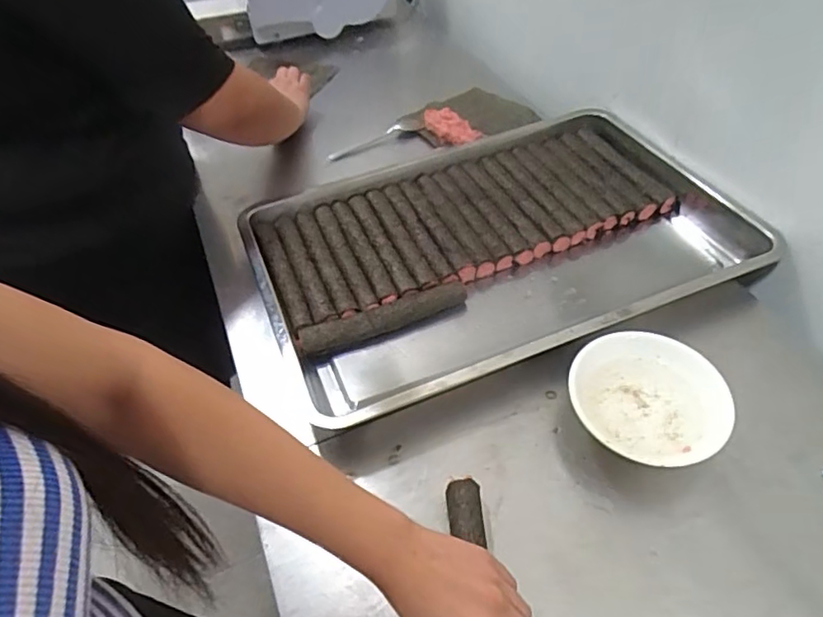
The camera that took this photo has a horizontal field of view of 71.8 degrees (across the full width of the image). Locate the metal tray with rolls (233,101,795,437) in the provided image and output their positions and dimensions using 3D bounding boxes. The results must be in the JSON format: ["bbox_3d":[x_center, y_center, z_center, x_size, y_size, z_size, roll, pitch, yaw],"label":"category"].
[{"bbox_3d":[0.110,-0.095,0.742,0.607,0.052,0.397,-20,50,-12],"label":"metal tray with rolls"}]

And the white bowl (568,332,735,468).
[{"bbox_3d":[0.230,0.095,0.562,0.142,0.049,0.140,-2,50,2],"label":"white bowl"}]

